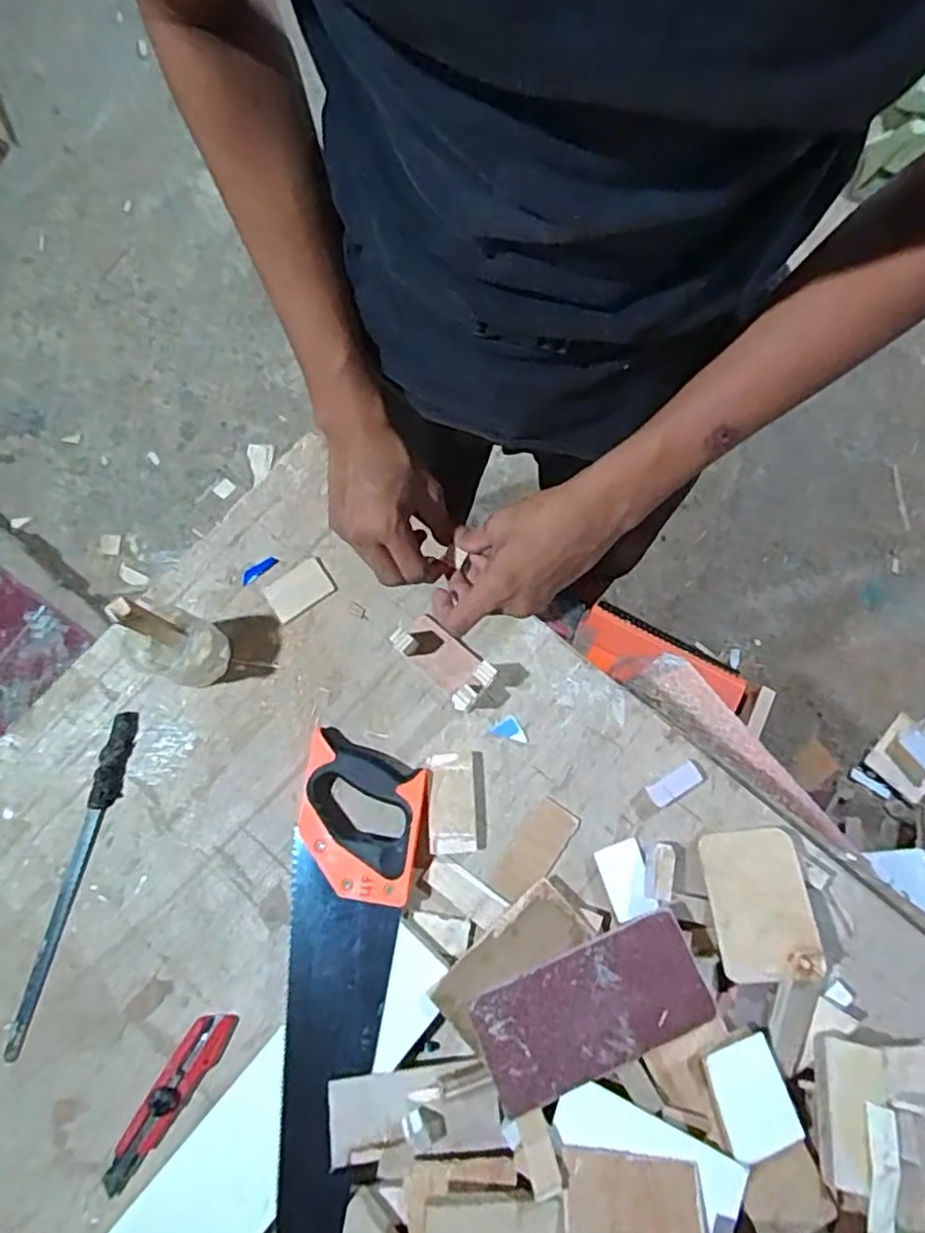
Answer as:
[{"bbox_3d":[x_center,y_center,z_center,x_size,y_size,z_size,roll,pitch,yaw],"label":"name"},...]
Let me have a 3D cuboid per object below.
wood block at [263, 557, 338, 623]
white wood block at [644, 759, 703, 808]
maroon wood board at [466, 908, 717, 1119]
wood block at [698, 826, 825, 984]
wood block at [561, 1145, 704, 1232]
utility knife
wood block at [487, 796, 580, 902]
[{"bbox_3d":[-0.168,-0.028,0.698,0.064,0.005,0.045,-34,82,-7],"label":"wood block"},{"bbox_3d":[0.204,0.160,0.647,0.054,0.008,0.025,-30,81,-6],"label":"white wood block"},{"bbox_3d":[0.109,0.330,0.570,0.193,0.012,0.091,-21,80,-5],"label":"maroon wood board"},{"bbox_3d":[0.265,0.257,0.607,0.081,0.010,0.124,-10,64,12],"label":"wood block"},{"bbox_3d":[0.131,0.452,0.523,0.100,0.004,0.058,-6,48,13],"label":"wood block"},{"bbox_3d":[-0.261,0.426,0.597,0.035,0.015,0.161,32,81,5],"label":"utility knife"},{"bbox_3d":[0.069,0.223,0.642,0.045,0.005,0.098,36,81,5],"label":"wood block"}]

